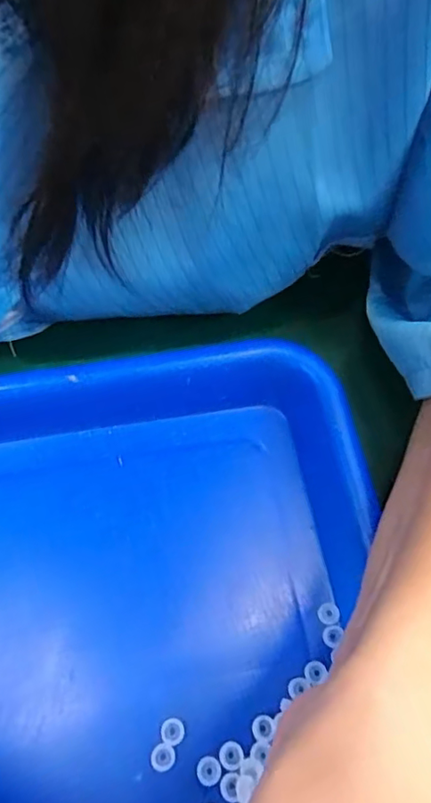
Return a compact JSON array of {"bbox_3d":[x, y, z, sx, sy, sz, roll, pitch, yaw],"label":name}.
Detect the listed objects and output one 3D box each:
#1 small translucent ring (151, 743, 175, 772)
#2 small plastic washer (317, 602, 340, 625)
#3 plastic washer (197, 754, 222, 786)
[{"bbox_3d":[-0.018,0.119,0.184,0.008,0.005,0.008,1,65,-2],"label":"small translucent ring"},{"bbox_3d":[0.042,0.079,0.206,0.008,0.004,0.008,1,63,-2],"label":"small plastic washer"},{"bbox_3d":[-0.002,0.121,0.181,0.008,0.004,0.008,-5,63,-5],"label":"plastic washer"}]

